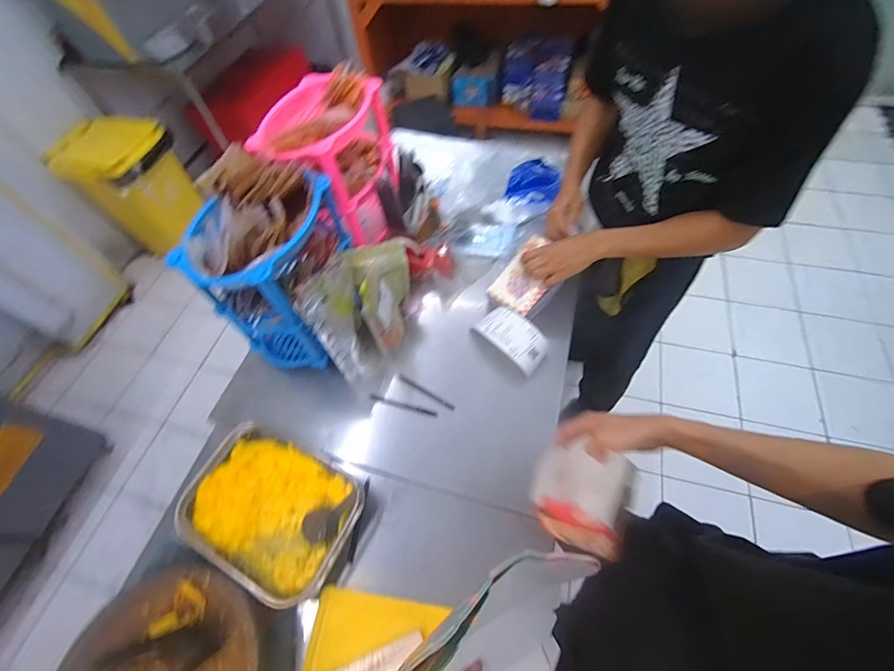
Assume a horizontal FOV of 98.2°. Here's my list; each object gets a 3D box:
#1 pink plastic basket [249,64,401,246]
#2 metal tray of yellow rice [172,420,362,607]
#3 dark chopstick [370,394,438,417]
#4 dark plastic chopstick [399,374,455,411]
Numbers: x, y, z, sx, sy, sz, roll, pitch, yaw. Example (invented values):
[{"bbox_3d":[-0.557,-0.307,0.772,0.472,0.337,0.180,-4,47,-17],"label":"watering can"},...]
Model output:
[{"bbox_3d":[-0.249,-0.373,0.889,0.213,0.312,0.286,20,62,16],"label":"pink plastic basket"},{"bbox_3d":[-0.313,0.297,0.685,0.303,0.051,0.210,22,62,17],"label":"metal tray of yellow rice"},{"bbox_3d":[-0.091,0.148,0.810,0.151,0.006,0.013,14,60,13],"label":"dark chopstick"},{"bbox_3d":[-0.044,0.119,0.822,0.145,0.005,0.010,29,65,21],"label":"dark plastic chopstick"}]

